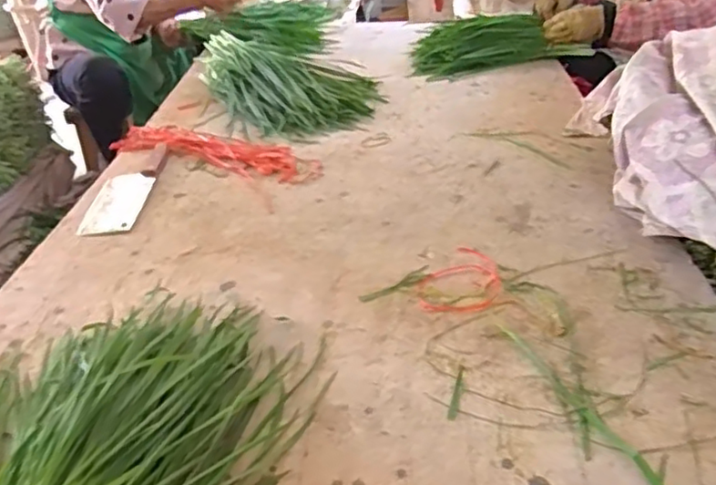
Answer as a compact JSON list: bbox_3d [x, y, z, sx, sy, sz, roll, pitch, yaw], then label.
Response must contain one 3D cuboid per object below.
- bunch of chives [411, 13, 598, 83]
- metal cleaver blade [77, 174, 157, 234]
[{"bbox_3d":[0.316,-0.463,1.478,0.377,0.094,0.172,-2,33,7],"label":"bunch of chives"},{"bbox_3d":[-0.395,-0.065,1.056,0.085,0.009,0.194,-5,33,-1],"label":"metal cleaver blade"}]

